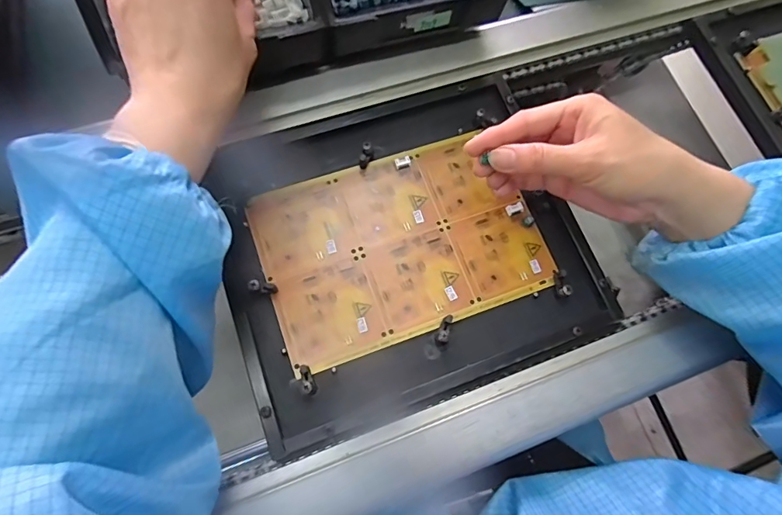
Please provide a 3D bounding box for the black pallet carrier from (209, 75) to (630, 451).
[{"bbox_3d":[0.009,-0.017,0.337,0.266,0.016,0.236,-20,75,-8],"label":"black pallet carrier"}]

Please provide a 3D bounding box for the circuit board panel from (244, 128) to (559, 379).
[{"bbox_3d":[0.009,-0.013,0.342,0.205,0.005,0.141,-19,75,-8],"label":"circuit board panel"}]

